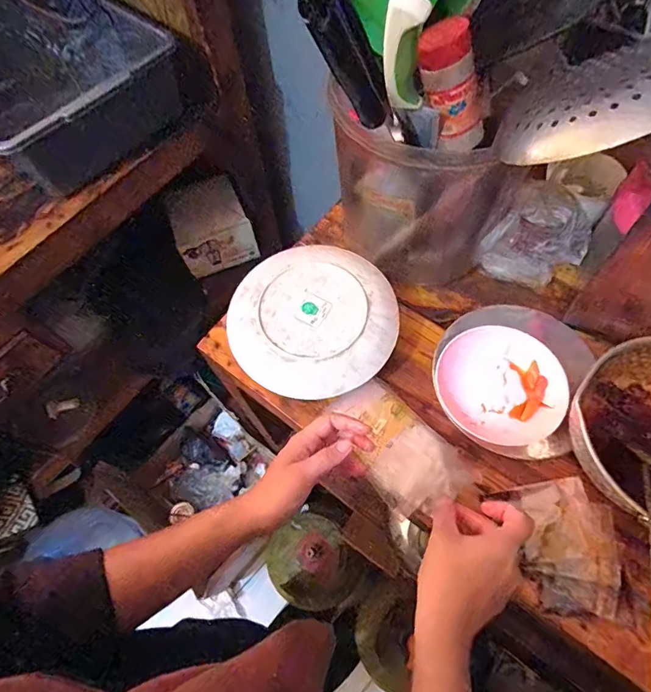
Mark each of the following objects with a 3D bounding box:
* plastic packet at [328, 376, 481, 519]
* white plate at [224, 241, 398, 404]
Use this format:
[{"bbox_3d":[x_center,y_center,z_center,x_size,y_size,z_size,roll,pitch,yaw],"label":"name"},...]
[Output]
[{"bbox_3d":[0.073,0.112,0.461,0.152,0.026,0.096,41,73,20],"label":"plastic packet"},{"bbox_3d":[-0.013,-0.035,0.492,0.185,0.023,0.186,0,69,1],"label":"white plate"}]

